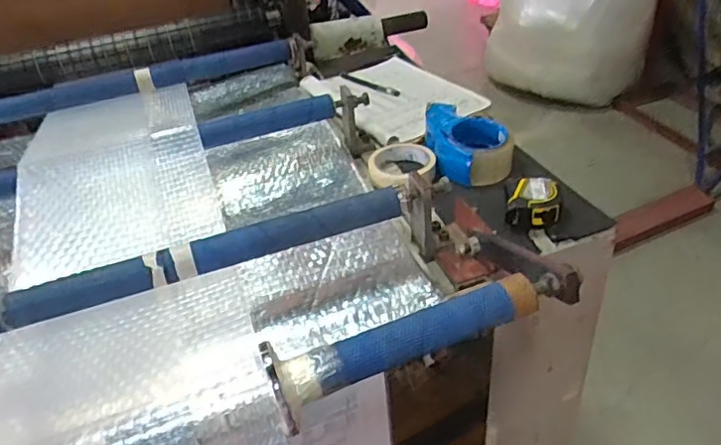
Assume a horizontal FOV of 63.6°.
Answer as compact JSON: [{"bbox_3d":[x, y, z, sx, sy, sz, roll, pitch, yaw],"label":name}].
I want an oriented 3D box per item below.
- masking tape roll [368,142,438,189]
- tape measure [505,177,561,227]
[{"bbox_3d":[0.058,-0.084,0.843,0.095,0.026,0.110,-26,42,-24],"label":"masking tape roll"},{"bbox_3d":[0.214,-0.027,0.725,0.065,0.032,0.065,3,38,12],"label":"tape measure"}]

